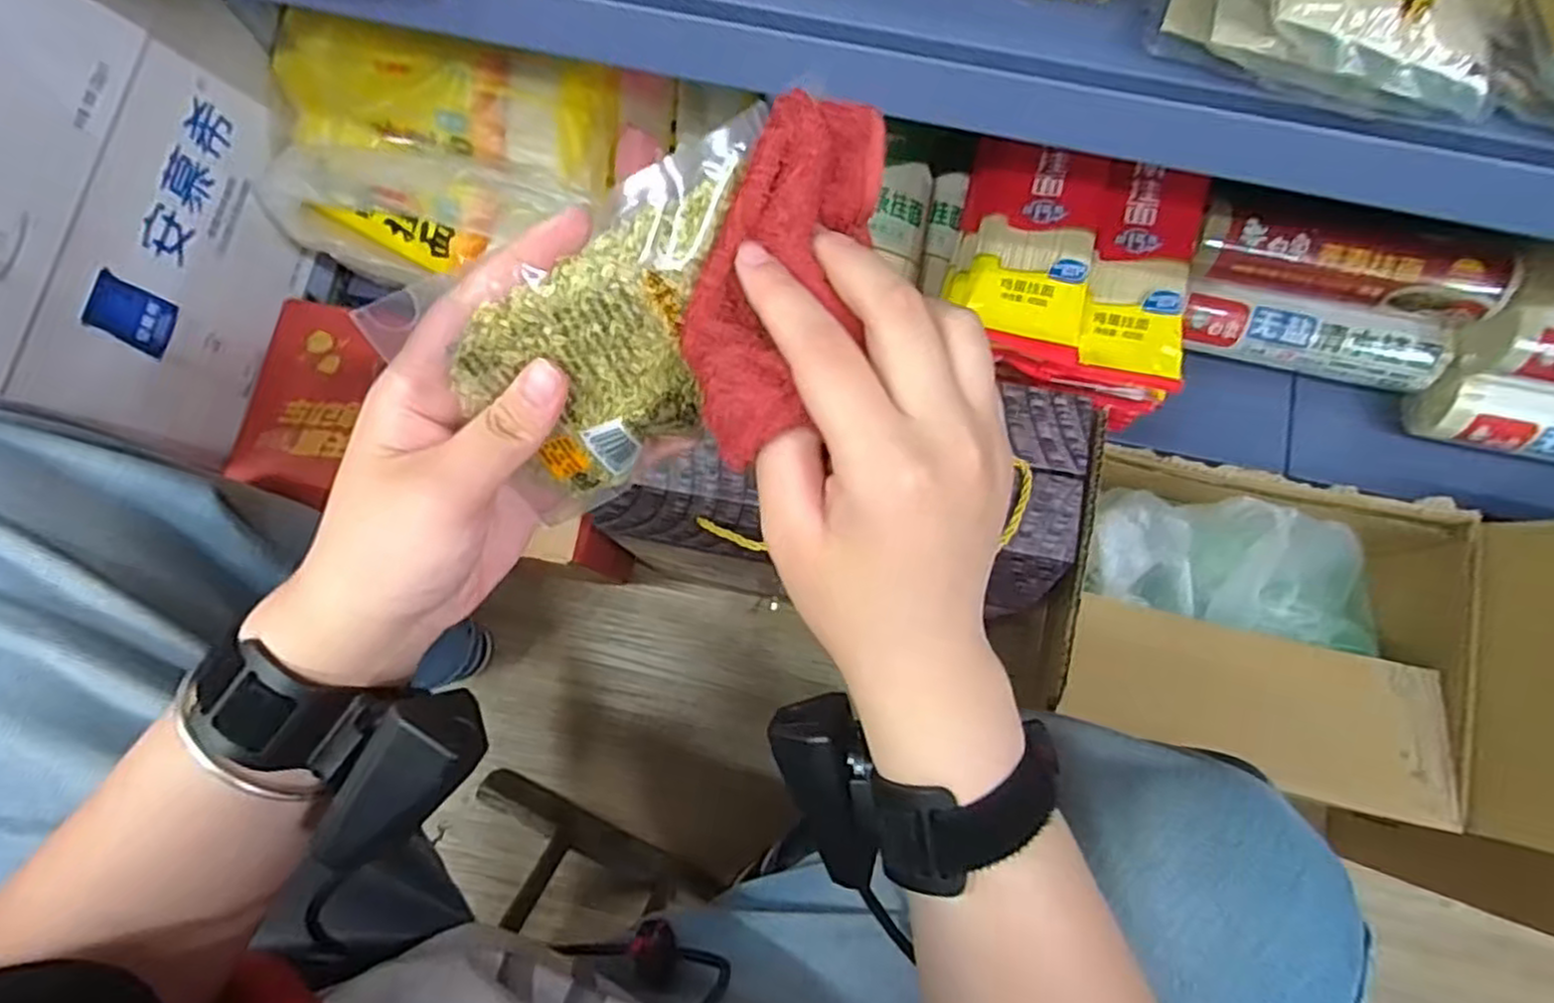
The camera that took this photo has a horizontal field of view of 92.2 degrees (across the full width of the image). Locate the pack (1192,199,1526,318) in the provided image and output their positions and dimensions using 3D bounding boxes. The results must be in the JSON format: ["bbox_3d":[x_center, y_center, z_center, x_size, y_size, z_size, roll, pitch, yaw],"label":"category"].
[{"bbox_3d":[0.482,-0.202,0.622,0.258,0.060,0.051,10,79,3],"label":"pack"}]

